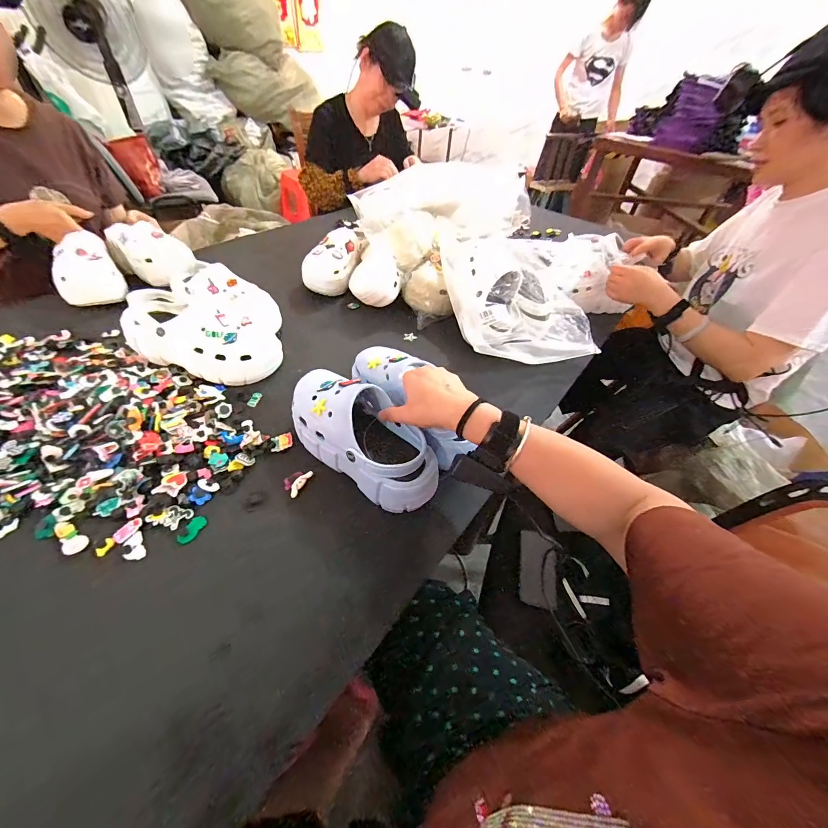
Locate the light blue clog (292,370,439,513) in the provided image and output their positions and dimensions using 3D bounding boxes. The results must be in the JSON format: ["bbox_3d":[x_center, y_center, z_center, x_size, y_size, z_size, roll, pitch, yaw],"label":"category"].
[{"bbox_3d":[-0.075,0.029,0.504,0.244,0.110,0.102,31,51,21],"label":"light blue clog"}]

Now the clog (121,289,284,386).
[{"bbox_3d":[-0.364,-0.137,0.624,0.234,0.104,0.121,9,47,2],"label":"clog"}]

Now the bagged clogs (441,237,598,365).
[{"bbox_3d":[0.208,-0.264,0.766,0.272,0.116,0.323,-5,48,-11],"label":"bagged clogs"}]

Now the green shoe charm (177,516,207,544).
[{"bbox_3d":[-0.282,0.146,0.449,0.022,0.004,0.038,21,48,12],"label":"green shoe charm"}]

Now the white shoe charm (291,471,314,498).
[{"bbox_3d":[-0.161,0.097,0.500,0.015,0.004,0.044,37,55,-4],"label":"white shoe charm"}]

